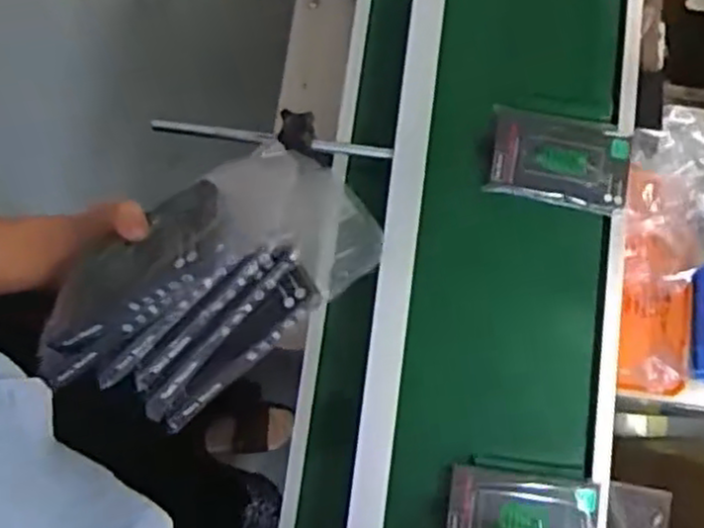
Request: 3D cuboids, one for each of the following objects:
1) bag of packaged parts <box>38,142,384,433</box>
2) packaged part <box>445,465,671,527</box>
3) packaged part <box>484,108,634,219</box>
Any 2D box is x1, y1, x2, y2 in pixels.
[{"bbox_3d":[-0.107,0.009,0.473,0.221,0.064,0.128,-38,82,-6],"label":"bag of packaged parts"},{"bbox_3d":[0.178,0.230,0.641,0.186,0.025,0.085,6,71,8],"label":"packaged part"},{"bbox_3d":[0.209,-0.105,0.730,0.135,0.012,0.092,11,80,2],"label":"packaged part"}]

